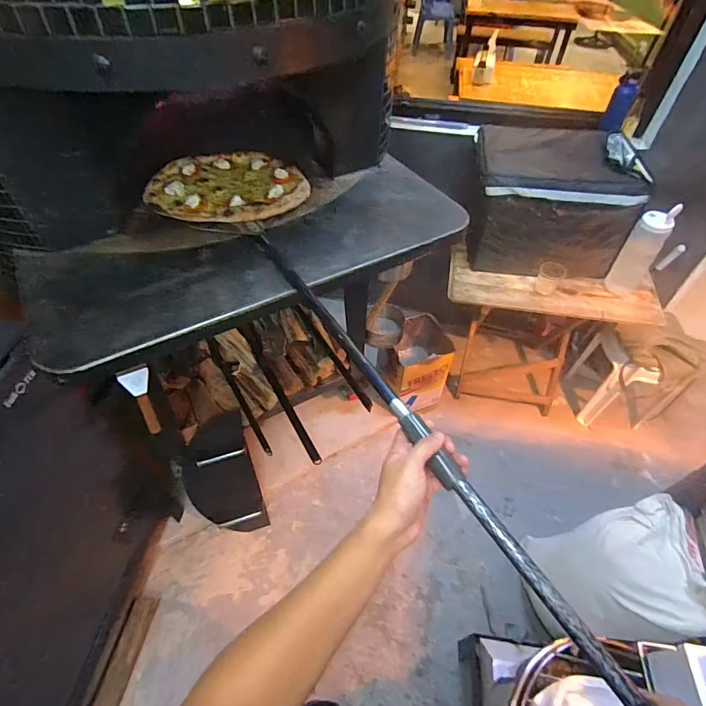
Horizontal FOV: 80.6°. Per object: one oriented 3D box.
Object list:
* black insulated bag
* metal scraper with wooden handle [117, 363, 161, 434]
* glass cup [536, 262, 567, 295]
[{"bbox_3d":[0.651,-0.516,1.456,0.494,0.384,0.363,9,42,2],"label":"black insulated bag"},{"bbox_3d":[-0.549,0.128,1.091,0.068,0.184,0.031,-21,15,-27],"label":"metal scraper with wooden handle"},{"bbox_3d":[0.679,-0.258,1.437,0.084,0.087,0.083,26,45,20],"label":"glass cup"}]

